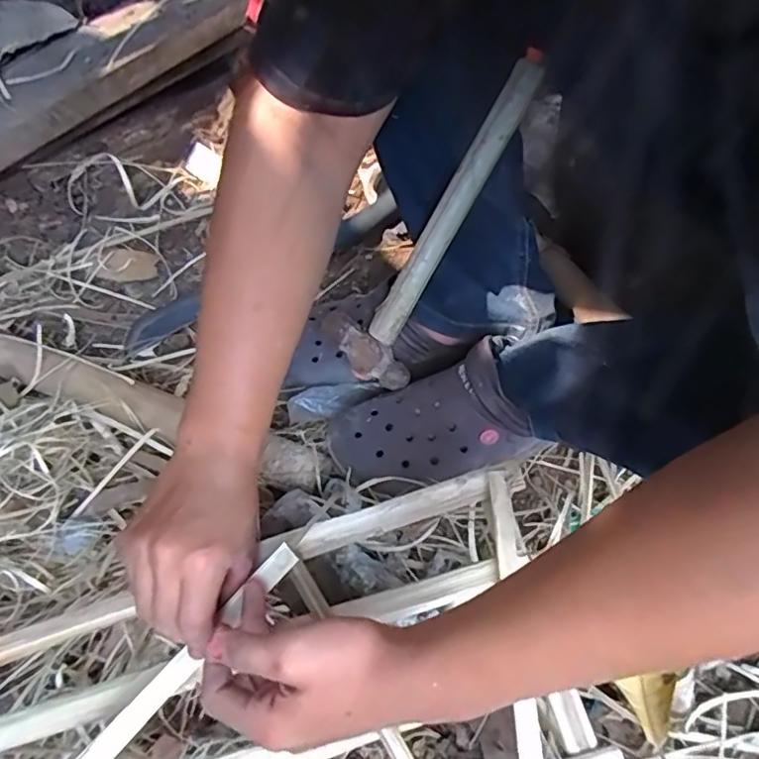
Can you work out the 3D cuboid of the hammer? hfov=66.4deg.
[{"bbox_3d":[0.049,-0.128,0.491,0.081,0.028,0.284,40,111,25],"label":"hammer"}]

